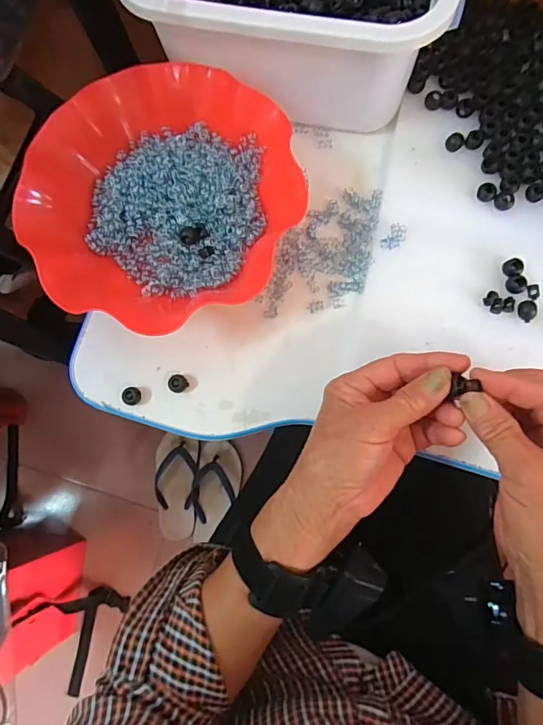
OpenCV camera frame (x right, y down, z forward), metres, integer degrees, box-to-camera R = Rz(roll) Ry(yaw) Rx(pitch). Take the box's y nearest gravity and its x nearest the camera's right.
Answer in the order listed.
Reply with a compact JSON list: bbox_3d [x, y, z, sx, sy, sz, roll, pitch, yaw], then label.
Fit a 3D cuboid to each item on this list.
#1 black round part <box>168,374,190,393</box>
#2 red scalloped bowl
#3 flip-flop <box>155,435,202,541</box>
[{"bbox_3d":[-0.079,0.018,0.384,0.015,0.011,0.014,-1,78,4],"label":"black round part"},{"bbox_3d":[-0.091,-0.142,0.381,0.218,0.053,0.205,-1,78,4],"label":"red scalloped bowl"},{"bbox_3d":[-0.206,0.271,0.989,0.099,0.038,0.215,-4,78,4],"label":"flip-flop"}]

